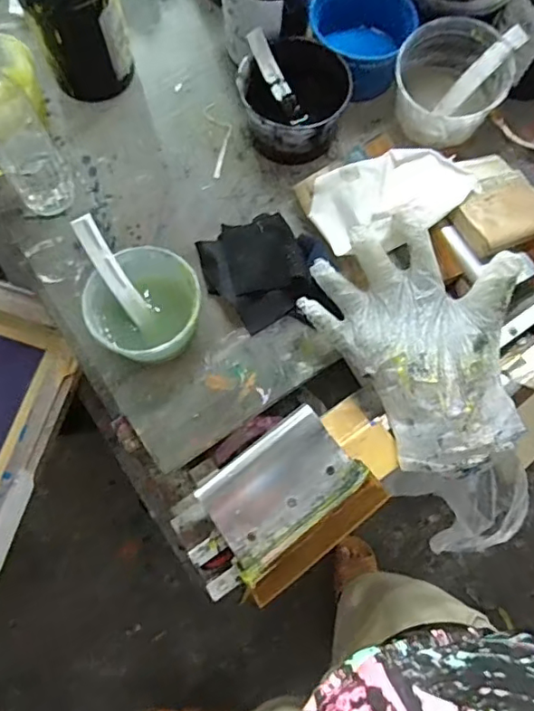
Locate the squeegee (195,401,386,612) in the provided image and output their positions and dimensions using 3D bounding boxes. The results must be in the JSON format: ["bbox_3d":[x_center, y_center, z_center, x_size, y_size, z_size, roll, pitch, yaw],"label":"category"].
[{"bbox_3d":[0.021,0.135,0.521,0.148,0.030,0.117,-37,73,-9],"label":"squeegee"}]

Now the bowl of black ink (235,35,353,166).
[{"bbox_3d":[0.032,-0.311,0.671,0.132,0.081,0.148,-7,71,1],"label":"bowl of black ink"}]

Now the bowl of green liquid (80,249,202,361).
[{"bbox_3d":[-0.125,-0.049,0.583,0.113,0.054,0.115,-1,71,3],"label":"bowl of green liquid"}]

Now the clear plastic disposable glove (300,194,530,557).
[{"bbox_3d":[0.161,-0.010,0.543,0.186,0.059,0.279,-24,71,-5],"label":"clear plastic disposable glove"}]

